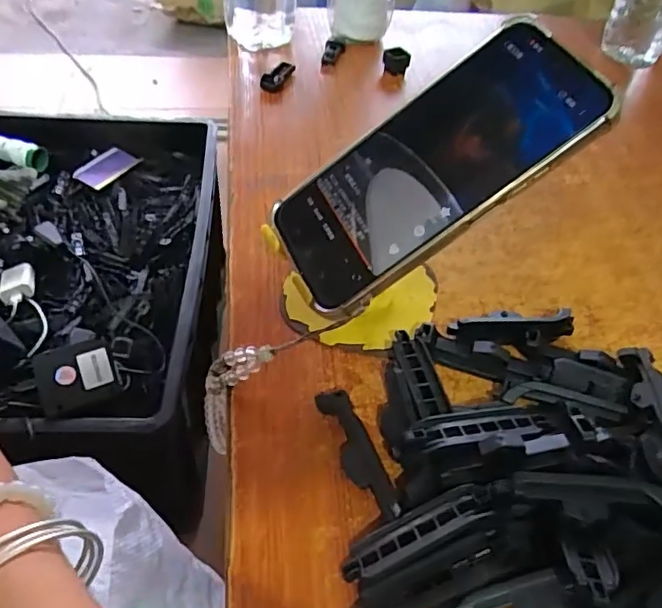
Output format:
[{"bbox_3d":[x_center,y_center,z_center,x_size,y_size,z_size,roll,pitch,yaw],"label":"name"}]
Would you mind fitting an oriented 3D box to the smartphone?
[{"bbox_3d":[0.048,-0.069,0.285,0.168,0.007,0.081,-36,58,11],"label":"smartphone"}]

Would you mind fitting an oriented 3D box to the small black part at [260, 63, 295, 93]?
[{"bbox_3d":[-0.048,-0.202,0.507,0.009,0.015,0.044,25,50,15],"label":"small black part"}]

